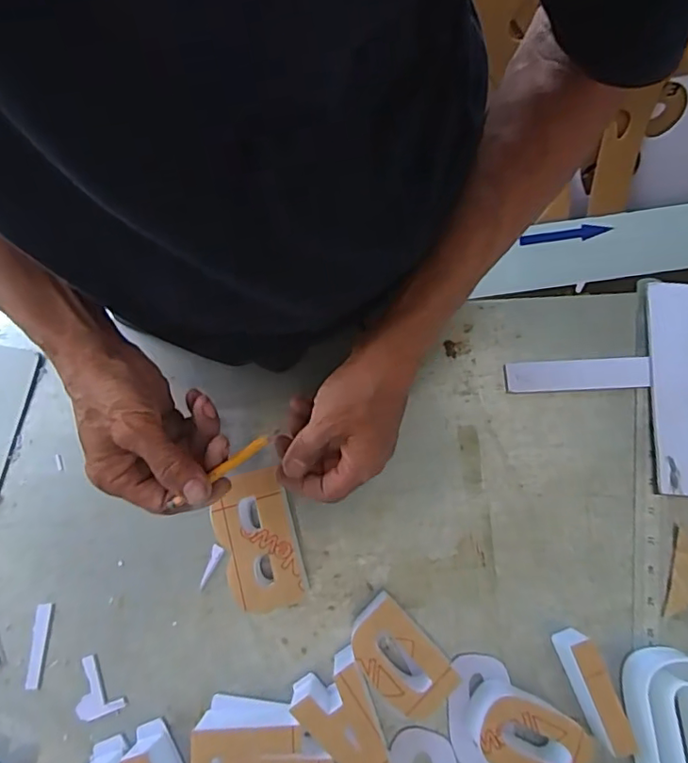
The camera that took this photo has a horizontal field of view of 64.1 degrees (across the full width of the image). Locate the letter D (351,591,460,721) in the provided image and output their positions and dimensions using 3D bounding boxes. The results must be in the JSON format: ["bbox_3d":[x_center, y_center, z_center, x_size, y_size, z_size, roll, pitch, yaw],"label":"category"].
[{"bbox_3d":[0.043,0.219,0.440,0.054,0.044,0.078,-42,80,-8],"label":"letter D"}]

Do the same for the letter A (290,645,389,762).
[{"bbox_3d":[0.004,0.266,0.430,0.056,0.043,0.083,-34,79,-7],"label":"letter A"}]

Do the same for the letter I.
[{"bbox_3d":[0.196,0.243,0.433,0.021,0.042,0.081,-18,77,-3],"label":"letter I"}]

